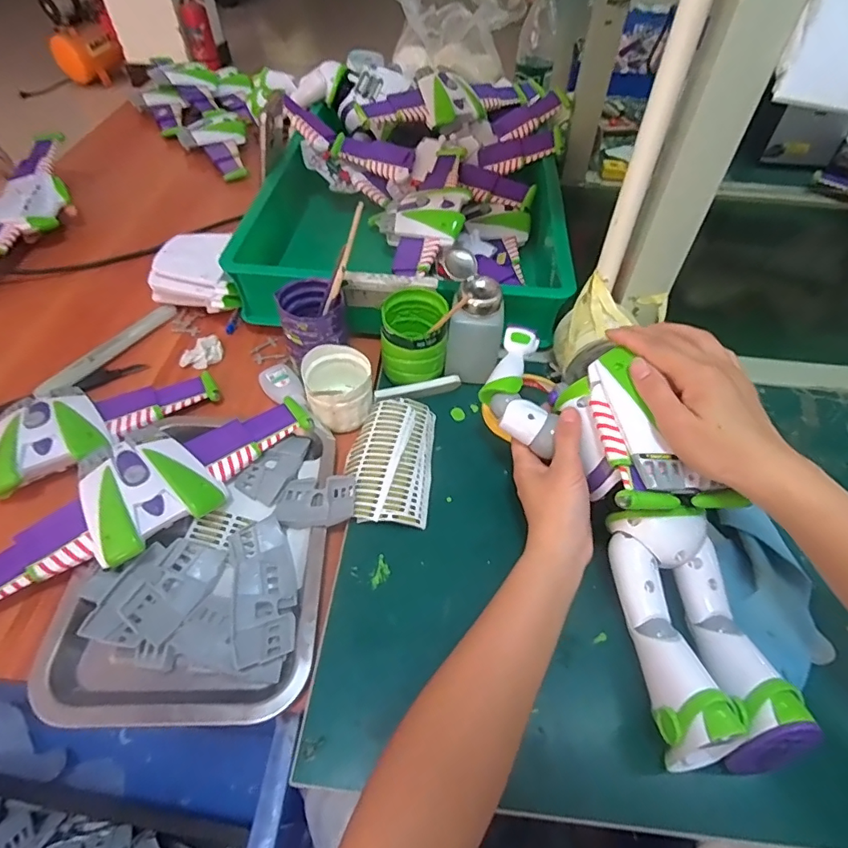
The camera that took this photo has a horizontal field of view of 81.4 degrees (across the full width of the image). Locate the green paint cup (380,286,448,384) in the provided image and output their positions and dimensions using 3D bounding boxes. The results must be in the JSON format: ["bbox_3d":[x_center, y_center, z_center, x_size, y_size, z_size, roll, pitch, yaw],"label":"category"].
[{"bbox_3d":[-0.009,-0.086,0.487,0.061,0.065,0.065,1,52,-1],"label":"green paint cup"}]

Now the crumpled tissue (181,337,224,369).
[{"bbox_3d":[-0.241,-0.077,0.540,0.030,0.011,0.047,19,54,13],"label":"crumpled tissue"}]

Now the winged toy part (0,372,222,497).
[{"bbox_3d":[-0.340,0.009,0.442,0.288,0.033,0.105,-29,58,-22],"label":"winged toy part"}]

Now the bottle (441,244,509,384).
[{"bbox_3d":[0.049,-0.100,0.487,0.061,0.118,0.072,-15,54,-13],"label":"bottle"}]

